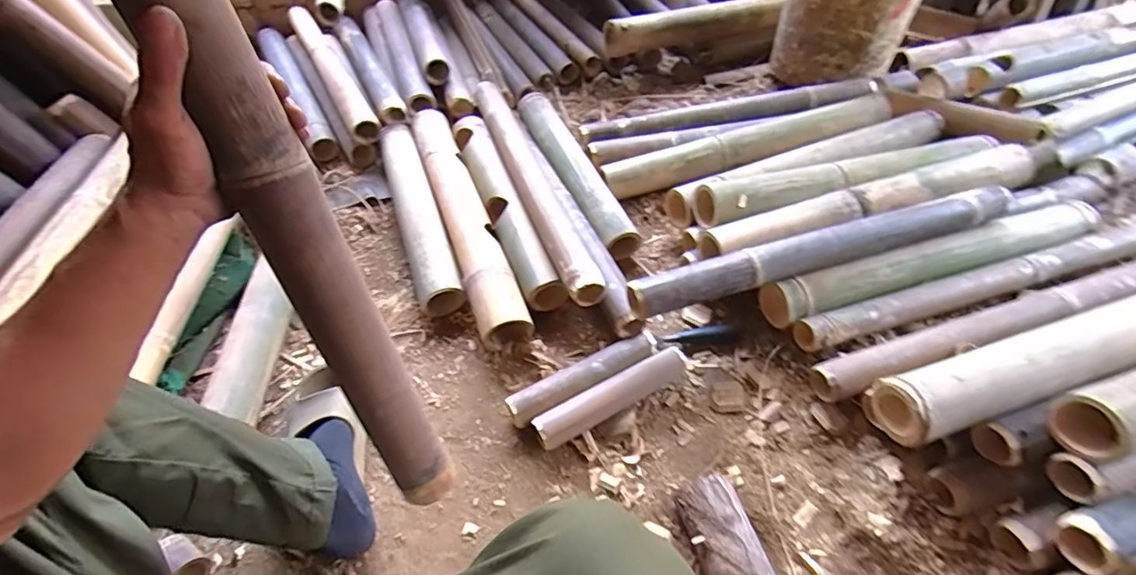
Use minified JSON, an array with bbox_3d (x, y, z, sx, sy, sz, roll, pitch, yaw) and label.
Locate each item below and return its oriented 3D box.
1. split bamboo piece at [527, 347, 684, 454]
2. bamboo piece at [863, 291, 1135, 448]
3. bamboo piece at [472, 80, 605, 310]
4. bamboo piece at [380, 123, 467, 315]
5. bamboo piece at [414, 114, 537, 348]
[{"bbox_3d":[0.066,0.160,0.764,0.240,0.042,0.048,-26,52,-17],"label":"split bamboo piece"},{"bbox_3d":[0.675,0.067,0.674,0.606,0.066,0.092,-14,50,-9],"label":"bamboo piece"},{"bbox_3d":[-0.075,-0.204,0.988,0.062,0.071,0.618,-18,51,-12],"label":"bamboo piece"},{"bbox_3d":[-0.289,-0.148,1.025,0.074,0.097,0.471,-17,50,-10],"label":"bamboo piece"},{"bbox_3d":[-0.202,-0.138,1.009,0.081,0.094,0.604,-19,51,-11],"label":"bamboo piece"}]

